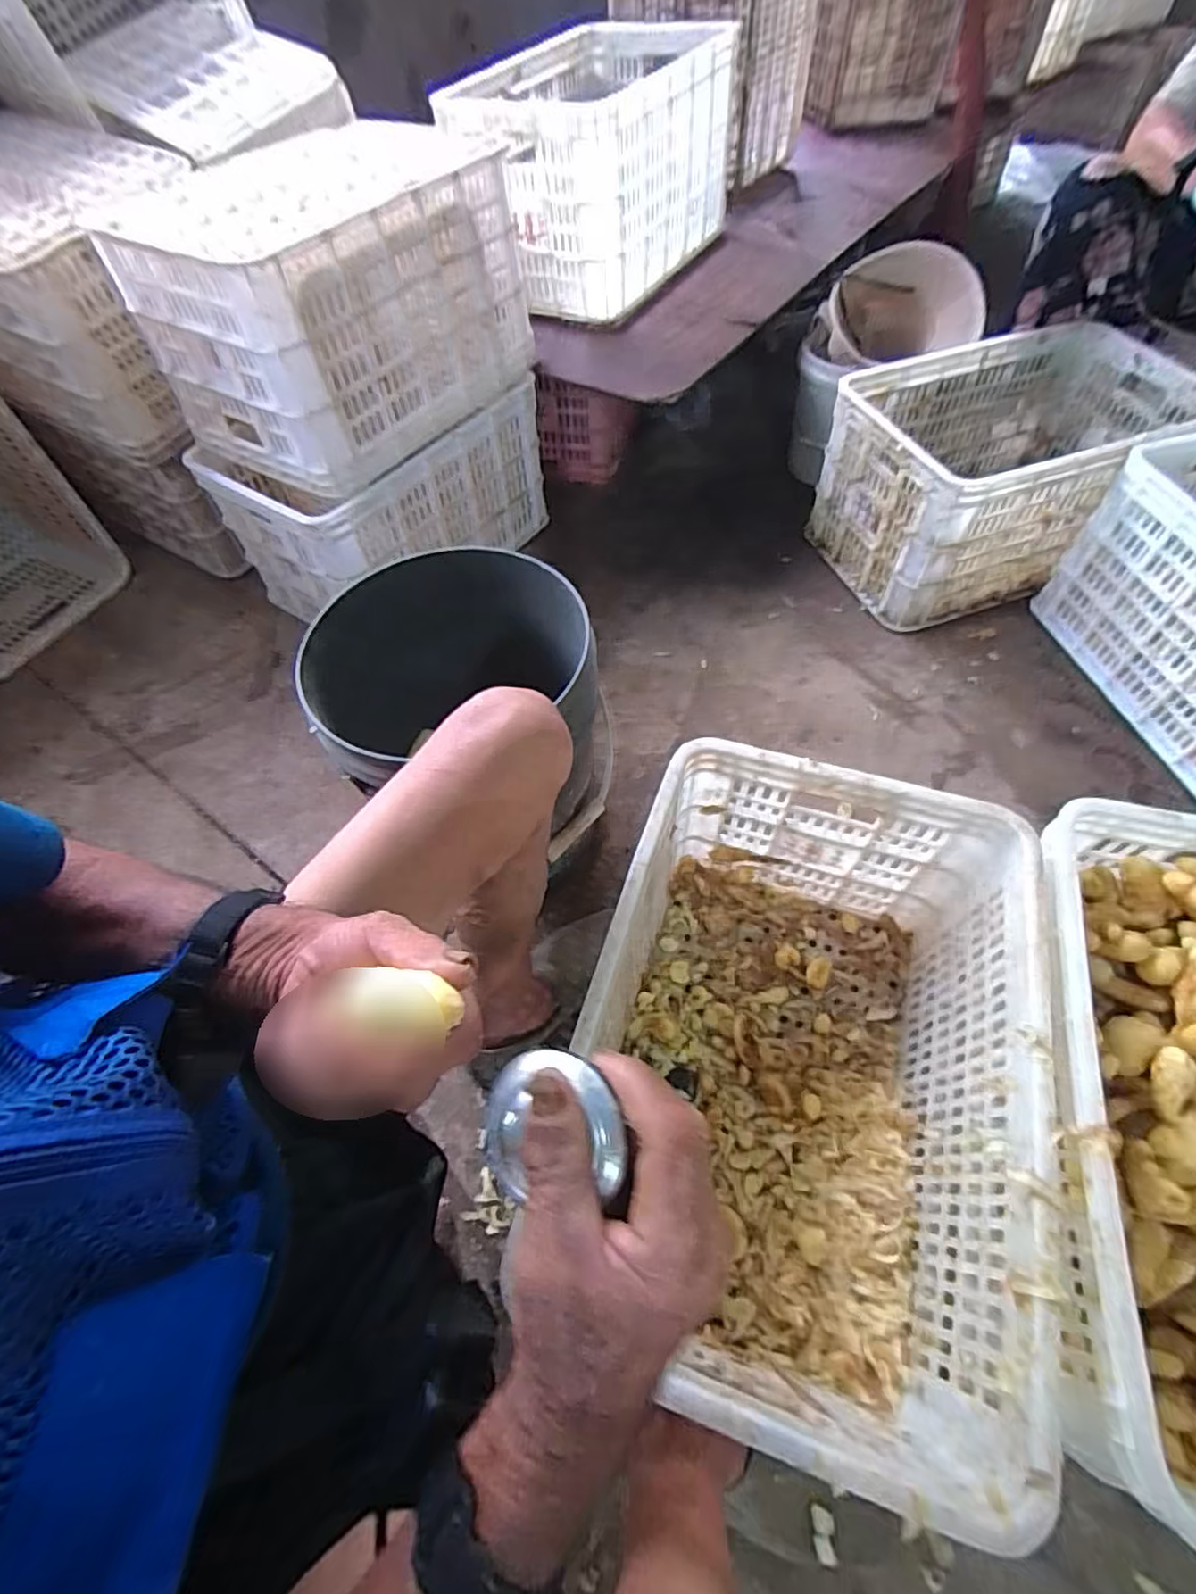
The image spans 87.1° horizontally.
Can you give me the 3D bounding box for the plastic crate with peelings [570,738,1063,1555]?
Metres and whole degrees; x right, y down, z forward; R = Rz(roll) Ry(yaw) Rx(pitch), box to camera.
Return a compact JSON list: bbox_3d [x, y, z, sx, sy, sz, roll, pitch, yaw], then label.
[{"bbox_3d":[0.180,0.260,0.635,0.352,0.297,0.507,16,61,12],"label":"plastic crate with peelings"}]

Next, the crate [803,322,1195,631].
[{"bbox_3d":[0.731,-0.588,1.144,0.573,0.283,0.360,-20,60,-10],"label":"crate"}]

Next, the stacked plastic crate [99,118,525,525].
[{"bbox_3d":[-0.388,-0.777,0.994,0.362,0.295,0.545,33,65,21],"label":"stacked plastic crate"}]

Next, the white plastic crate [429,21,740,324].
[{"bbox_3d":[0.004,-1.224,1.227,0.381,0.280,0.566,23,61,16],"label":"white plastic crate"}]

